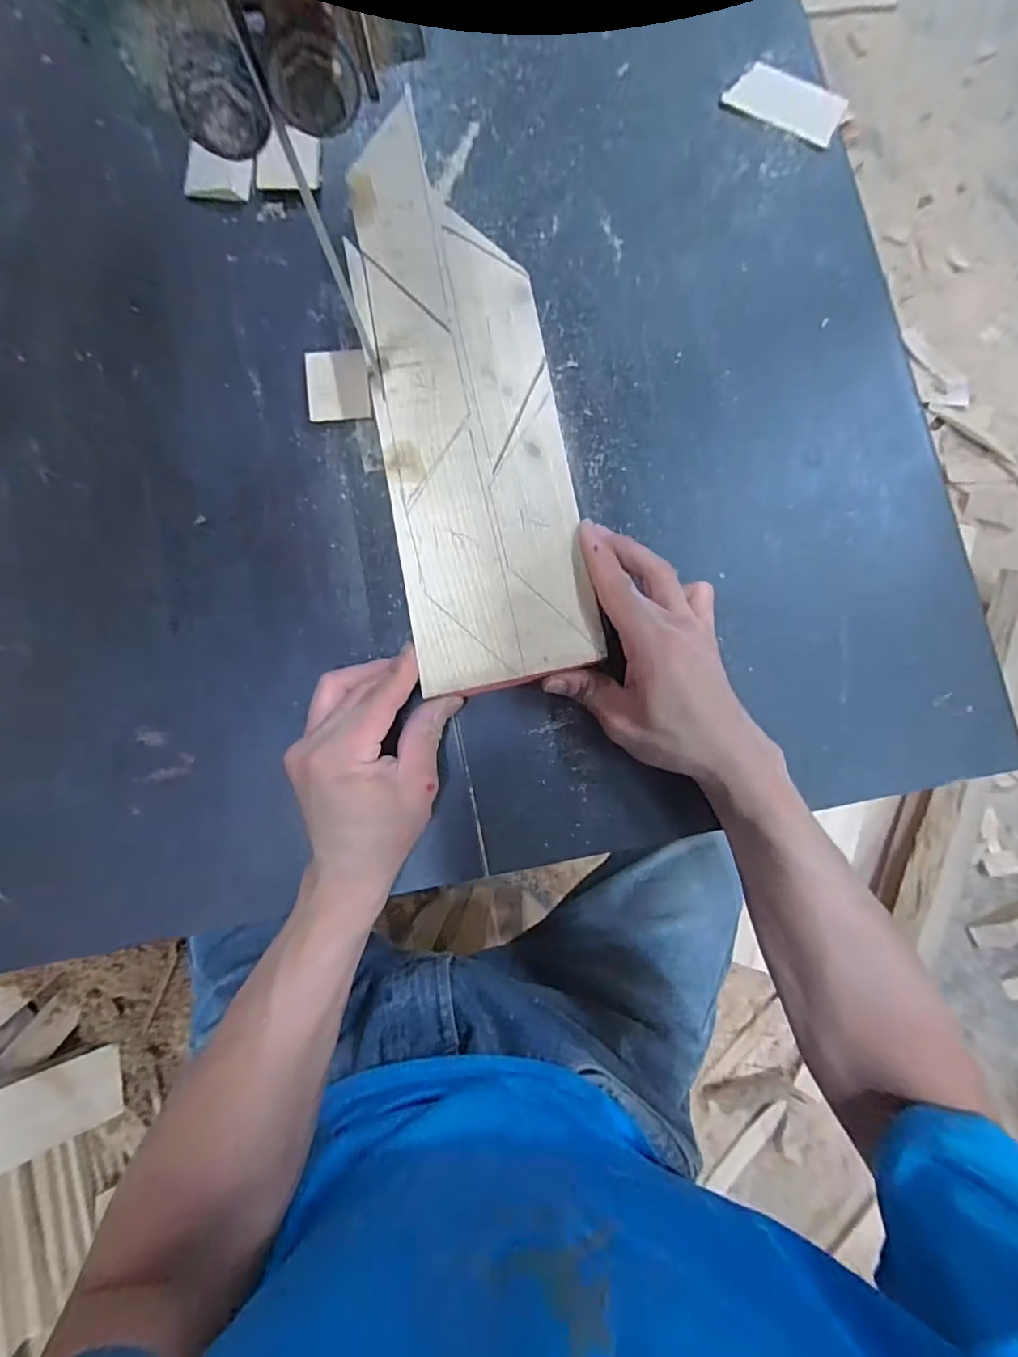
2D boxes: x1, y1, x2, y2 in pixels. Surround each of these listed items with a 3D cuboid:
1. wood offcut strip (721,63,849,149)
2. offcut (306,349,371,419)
[{"bbox_3d":[0.198,-0.414,0.389,0.081,0.004,0.041,26,86,3],"label":"wood offcut strip"},{"bbox_3d":[-0.117,-0.202,0.376,0.042,0.008,0.048,-4,85,1],"label":"offcut"}]

